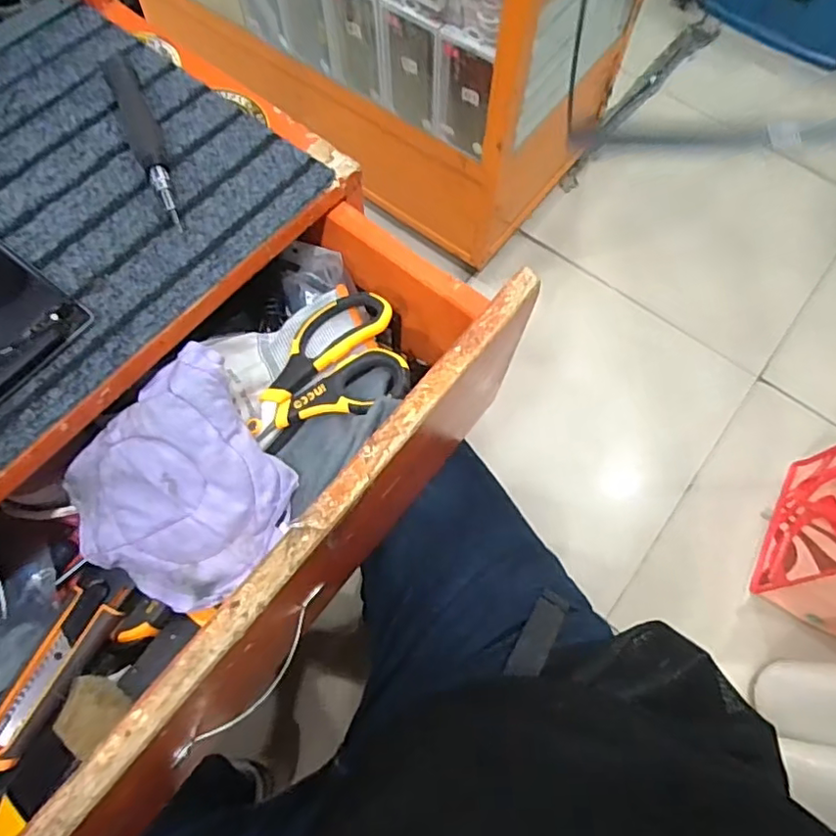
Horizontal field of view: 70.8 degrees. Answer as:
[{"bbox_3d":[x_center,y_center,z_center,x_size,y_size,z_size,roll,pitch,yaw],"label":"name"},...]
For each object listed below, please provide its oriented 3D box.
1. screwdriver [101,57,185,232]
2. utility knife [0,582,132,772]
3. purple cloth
[{"bbox_3d":[-0.182,-0.186,0.392,0.020,0.022,0.141,-21,70,-10],"label":"screwdriver"},{"bbox_3d":[-0.249,0.178,0.387,0.037,0.027,0.146,31,70,11],"label":"utility knife"},{"bbox_3d":[-0.146,0.048,0.374,0.124,0.027,0.155,43,103,-9],"label":"purple cloth"}]

